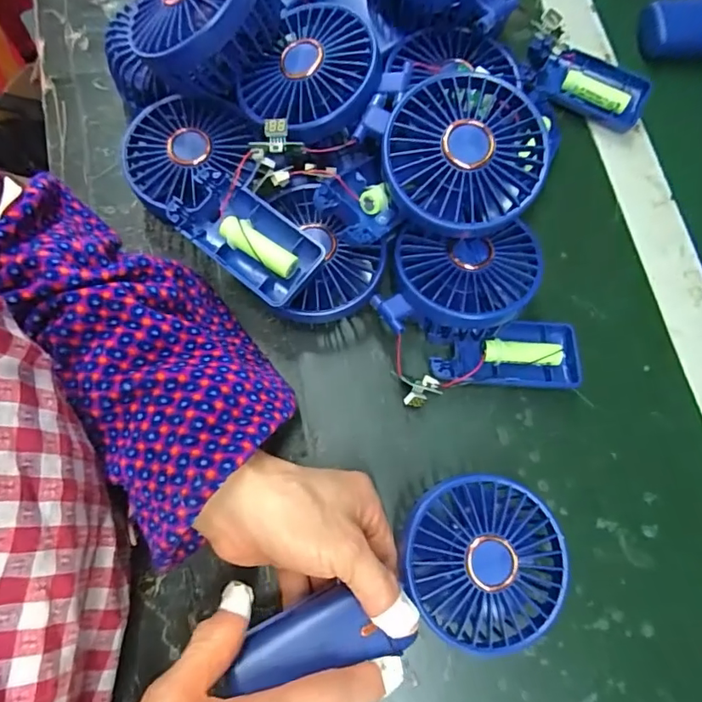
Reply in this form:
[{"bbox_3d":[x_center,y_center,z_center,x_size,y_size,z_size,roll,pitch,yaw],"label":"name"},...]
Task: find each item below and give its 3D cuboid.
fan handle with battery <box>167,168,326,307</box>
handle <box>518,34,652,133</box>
[{"bbox_3d":[-0.062,-0.068,0.295,0.093,0.018,0.043,38,78,7],"label":"fan handle with battery"},{"bbox_3d":[0.178,-0.204,0.385,0.096,0.017,0.046,30,77,6],"label":"handle"}]

